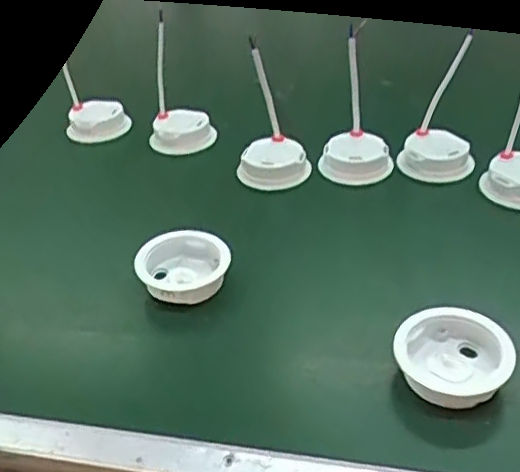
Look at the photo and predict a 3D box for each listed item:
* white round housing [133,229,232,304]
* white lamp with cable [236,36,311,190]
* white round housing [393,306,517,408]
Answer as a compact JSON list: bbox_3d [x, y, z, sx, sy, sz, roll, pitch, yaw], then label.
[{"bbox_3d":[-0.061,0.025,0.518,0.070,0.031,0.070,-2,35,1],"label":"white round housing"},{"bbox_3d":[0.011,-0.109,0.610,0.065,0.118,0.068,-2,35,1],"label":"white lamp with cable"},{"bbox_3d":[0.123,0.077,0.416,0.069,0.029,0.062,22,44,32],"label":"white round housing"}]

